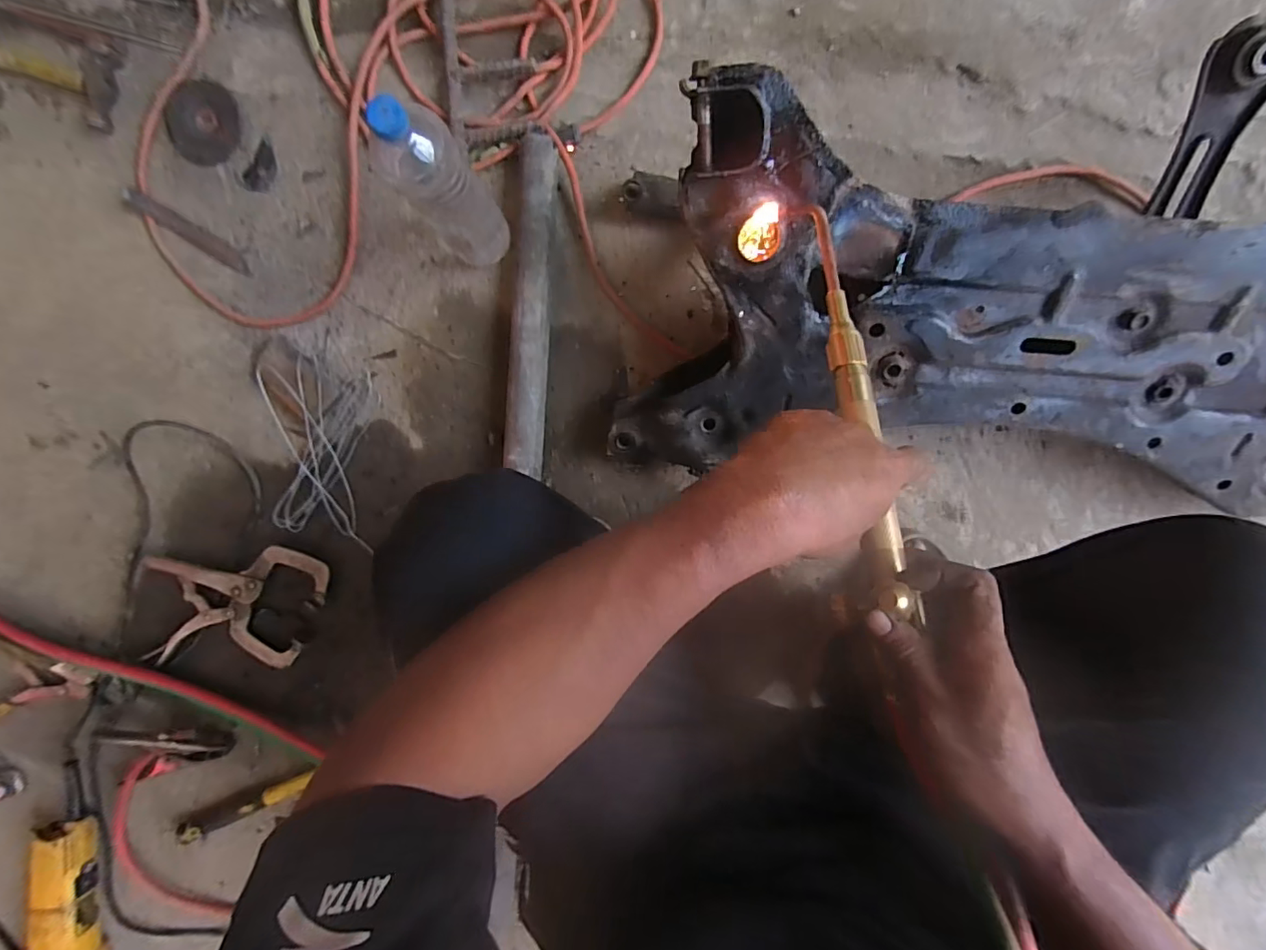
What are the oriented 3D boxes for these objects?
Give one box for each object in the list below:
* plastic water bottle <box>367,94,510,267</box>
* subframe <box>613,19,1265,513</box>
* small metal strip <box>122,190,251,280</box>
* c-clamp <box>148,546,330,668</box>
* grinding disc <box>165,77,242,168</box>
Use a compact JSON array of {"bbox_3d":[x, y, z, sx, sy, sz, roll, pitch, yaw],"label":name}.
[{"bbox_3d":[-0.193,-0.294,0.561,0.077,0.263,0.078,0,99,2],"label":"plastic water bottle"},{"bbox_3d":[0.407,-0.195,0.575,0.827,0.133,0.412,4,122,2],"label":"subframe"},{"bbox_3d":[-0.586,-0.321,0.703,0.184,0.008,0.027,29,99,-3],"label":"small metal strip"},{"bbox_3d":[-0.516,0.180,0.706,0.229,0.022,0.160,-5,93,0],"label":"c-clamp"},{"bbox_3d":[-0.557,-0.456,0.690,0.091,0.007,0.099,0,99,2],"label":"grinding disc"}]

